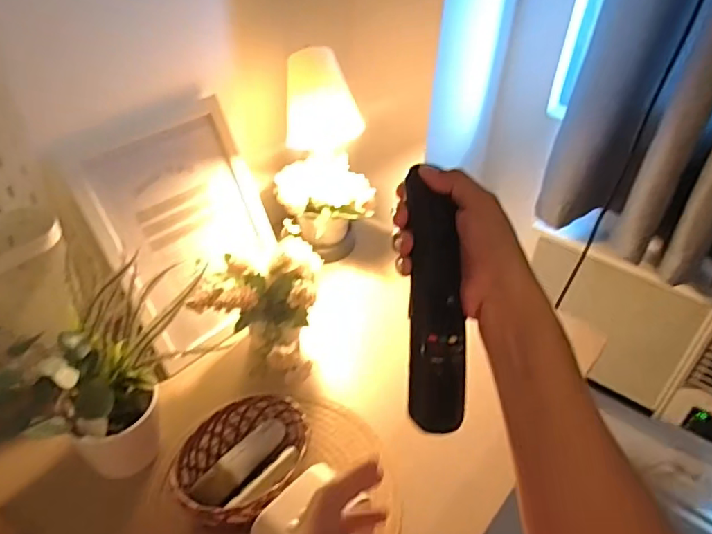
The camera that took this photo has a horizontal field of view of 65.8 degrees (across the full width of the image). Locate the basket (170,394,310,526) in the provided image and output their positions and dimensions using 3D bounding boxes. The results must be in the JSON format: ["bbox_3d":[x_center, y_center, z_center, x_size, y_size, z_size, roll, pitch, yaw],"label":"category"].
[{"bbox_3d":[-0.127,0.227,0.630,0.126,0.071,0.159,23,44,22],"label":"basket"}]

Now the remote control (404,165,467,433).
[{"bbox_3d":[0.055,0.022,0.375,0.039,0.016,0.173,-2,85,-5],"label":"remote control"}]

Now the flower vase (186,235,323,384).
[{"bbox_3d":[-0.135,0.065,0.755,0.160,0.162,0.189,4,40,2],"label":"flower vase"}]

